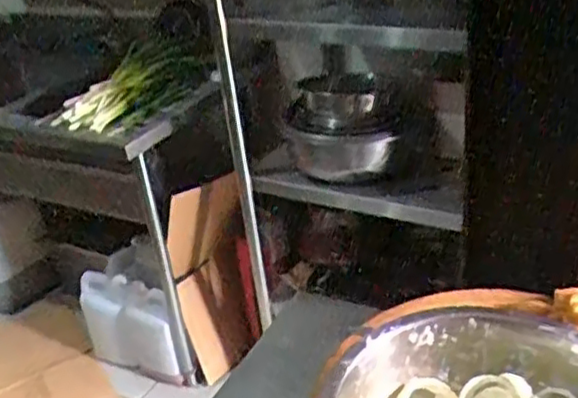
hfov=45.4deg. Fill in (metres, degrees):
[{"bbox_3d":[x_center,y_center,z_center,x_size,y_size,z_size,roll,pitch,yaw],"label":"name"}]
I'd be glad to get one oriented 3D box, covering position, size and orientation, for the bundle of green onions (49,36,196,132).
[{"bbox_3d":[-0.405,-0.268,1.718,0.401,0.148,0.106,-23,25,17],"label":"bundle of green onions"}]

